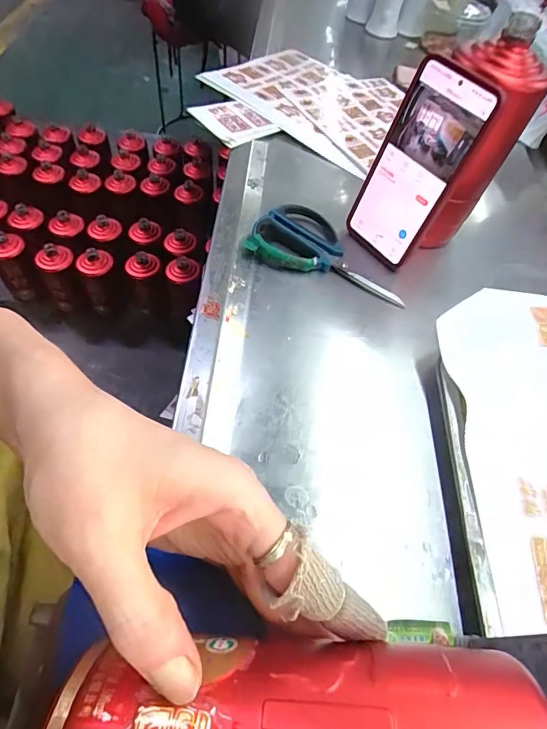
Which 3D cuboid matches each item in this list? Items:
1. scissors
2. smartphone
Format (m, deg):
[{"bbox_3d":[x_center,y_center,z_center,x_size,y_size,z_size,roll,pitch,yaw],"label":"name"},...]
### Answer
[{"bbox_3d":[0.057,-0.114,0.438,0.160,0.014,0.080,23,56,10],"label":"scissors"},{"bbox_3d":[0.125,-0.176,0.403,0.016,0.164,0.083,-17,56,-38],"label":"smartphone"}]

